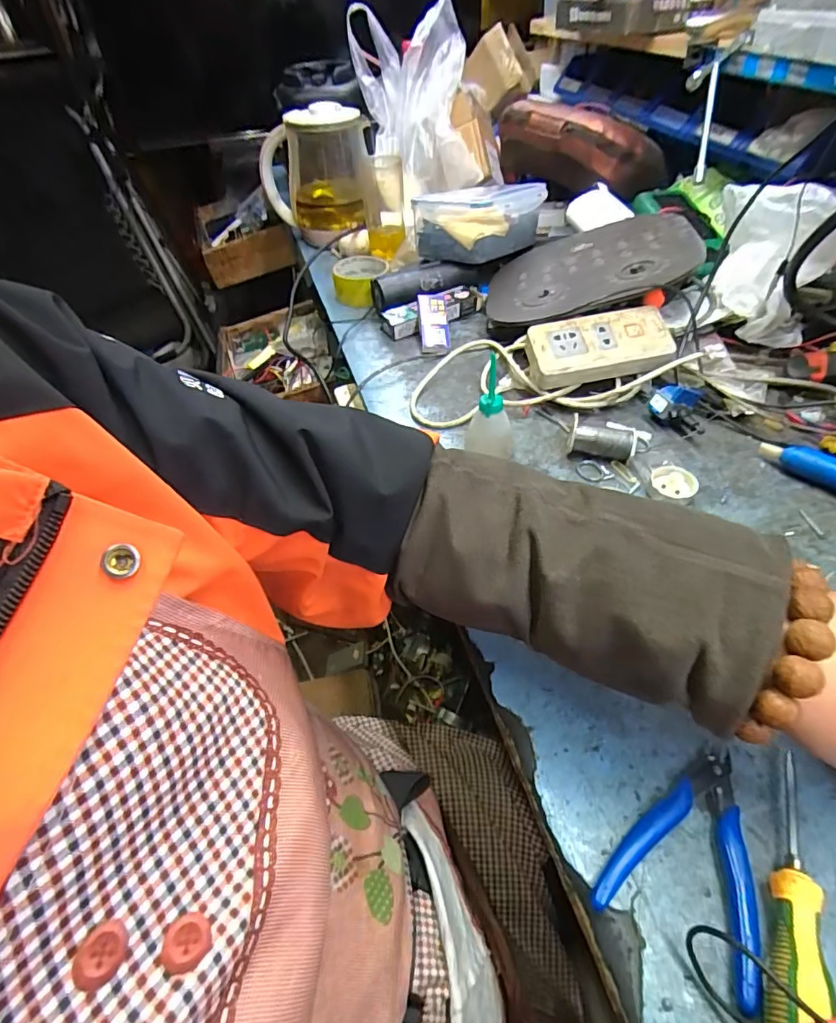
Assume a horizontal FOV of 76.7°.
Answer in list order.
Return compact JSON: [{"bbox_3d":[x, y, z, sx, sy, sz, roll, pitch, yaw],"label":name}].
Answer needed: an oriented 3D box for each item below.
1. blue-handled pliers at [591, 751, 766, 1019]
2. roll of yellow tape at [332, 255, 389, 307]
[{"bbox_3d":[0.159,0.190,0.300,0.079,0.011,0.116,26,53,25],"label":"blue-handled pliers"},{"bbox_3d":[-0.087,-0.358,0.812,0.082,0.036,0.082,-2,46,2],"label":"roll of yellow tape"}]

